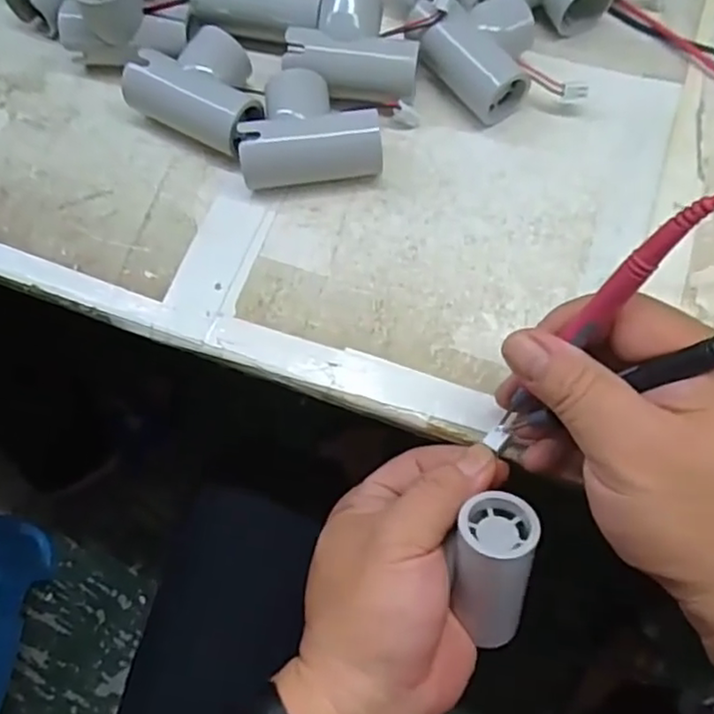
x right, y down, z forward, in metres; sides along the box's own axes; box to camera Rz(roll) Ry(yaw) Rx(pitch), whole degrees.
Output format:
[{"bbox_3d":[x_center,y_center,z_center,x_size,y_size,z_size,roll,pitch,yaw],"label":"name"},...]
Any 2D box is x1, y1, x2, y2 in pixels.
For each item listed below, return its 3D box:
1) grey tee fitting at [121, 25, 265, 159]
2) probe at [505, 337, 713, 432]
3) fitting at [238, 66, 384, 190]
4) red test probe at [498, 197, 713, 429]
[{"bbox_3d":[-0.082,-0.148,0.367,0.076,0.035,0.056,30,73,14],"label":"grey tee fitting"},{"bbox_3d":[0.102,0.011,0.249,0.008,0.129,0.009,9,65,-31],"label":"probe"},{"bbox_3d":[-0.026,-0.126,0.359,0.075,0.033,0.060,-12,68,-2],"label":"fitting"},{"bbox_3d":[0.087,-0.009,0.253,0.009,0.130,0.011,-30,67,-39],"label":"red test probe"}]

